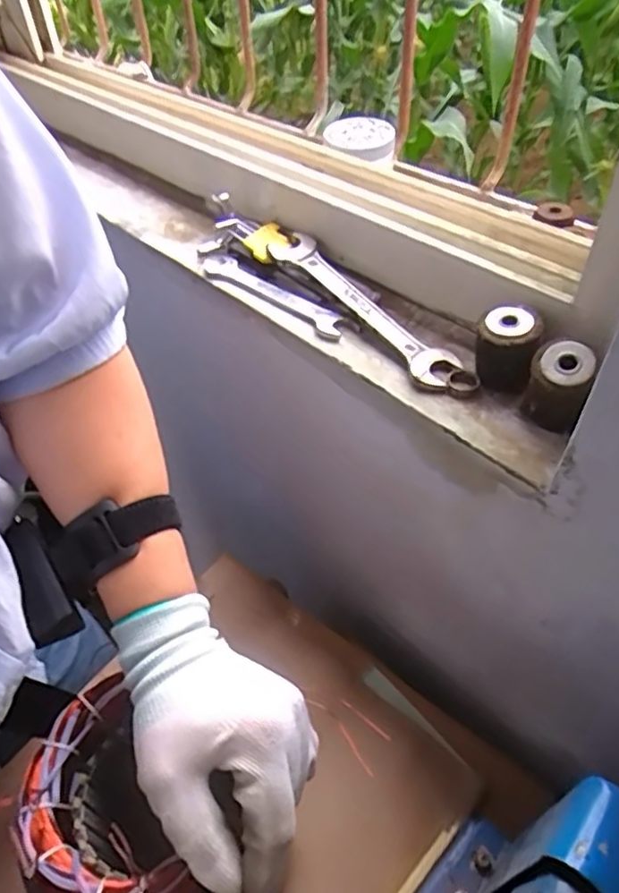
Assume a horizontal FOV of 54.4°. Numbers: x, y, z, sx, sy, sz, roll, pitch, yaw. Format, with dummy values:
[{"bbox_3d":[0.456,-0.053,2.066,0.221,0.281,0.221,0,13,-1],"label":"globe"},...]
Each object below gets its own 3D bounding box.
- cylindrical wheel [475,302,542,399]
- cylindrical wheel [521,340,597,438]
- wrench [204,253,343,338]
[{"bbox_3d":[0.122,-0.060,0.378,0.034,0.047,0.032,-2,46,2],"label":"cylindrical wheel"},{"bbox_3d":[0.143,-0.034,0.350,0.033,0.055,0.029,18,50,19],"label":"cylindrical wheel"},{"bbox_3d":[-0.030,-0.121,0.473,0.149,0.008,0.021,34,57,30],"label":"wrench"}]

